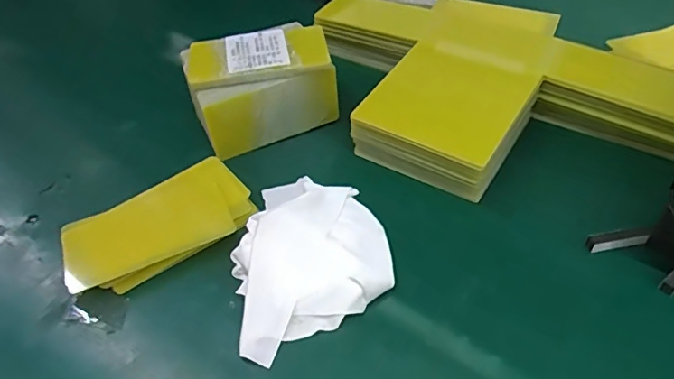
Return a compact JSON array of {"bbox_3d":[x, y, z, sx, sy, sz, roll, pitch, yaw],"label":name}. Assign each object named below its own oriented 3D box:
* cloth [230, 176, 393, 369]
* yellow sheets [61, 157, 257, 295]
[{"bbox_3d":[-0.023,0.048,0.416,0.124,0.026,0.161,-12,48,-5],"label":"cloth"},{"bbox_3d":[-0.156,0.031,0.440,0.156,0.015,0.082,-29,52,-20],"label":"yellow sheets"}]

